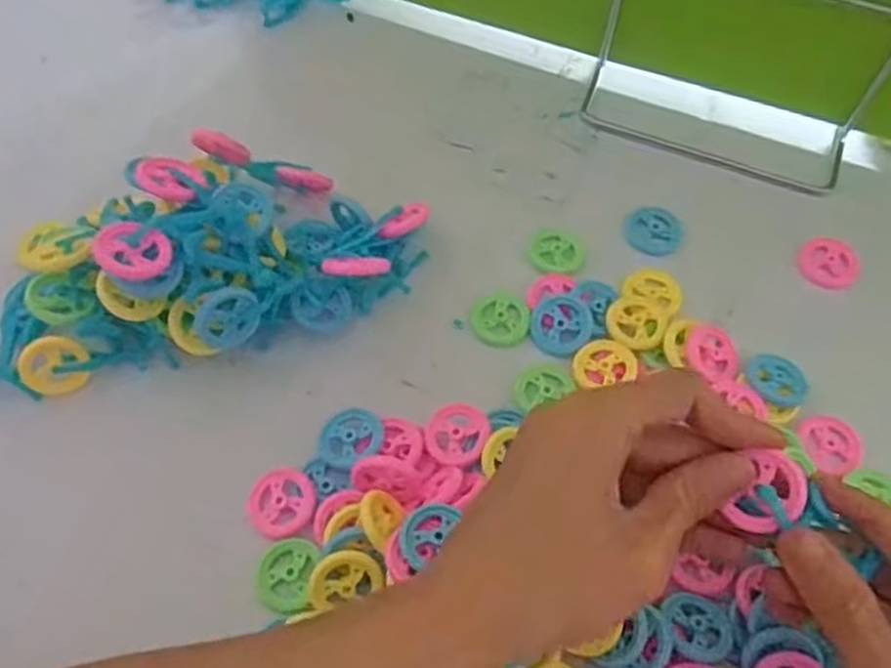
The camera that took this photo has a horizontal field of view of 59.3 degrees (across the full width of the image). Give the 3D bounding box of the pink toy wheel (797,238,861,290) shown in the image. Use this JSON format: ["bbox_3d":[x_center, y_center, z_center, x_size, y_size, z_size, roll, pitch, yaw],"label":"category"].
[{"bbox_3d":[0.203,-0.037,0.413,0.030,0.007,0.027,31,64,18],"label":"pink toy wheel"}]

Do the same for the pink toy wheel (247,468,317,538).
[{"bbox_3d":[-0.071,0.072,0.337,0.029,0.004,0.031,-1,59,1],"label":"pink toy wheel"}]

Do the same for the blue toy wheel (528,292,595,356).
[{"bbox_3d":[0.057,-0.005,0.383,0.030,0.006,0.033,-1,59,1],"label":"blue toy wheel"}]

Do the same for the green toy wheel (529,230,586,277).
[{"bbox_3d":[0.059,-0.043,0.412,0.028,0.004,0.029,-1,59,1],"label":"green toy wheel"}]

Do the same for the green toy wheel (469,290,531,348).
[{"bbox_3d":[0.028,-0.008,0.388,0.030,0.004,0.030,-1,59,1],"label":"green toy wheel"}]

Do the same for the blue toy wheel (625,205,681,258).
[{"bbox_3d":[0.111,-0.055,0.417,0.028,0.004,0.027,-1,59,1],"label":"blue toy wheel"}]

